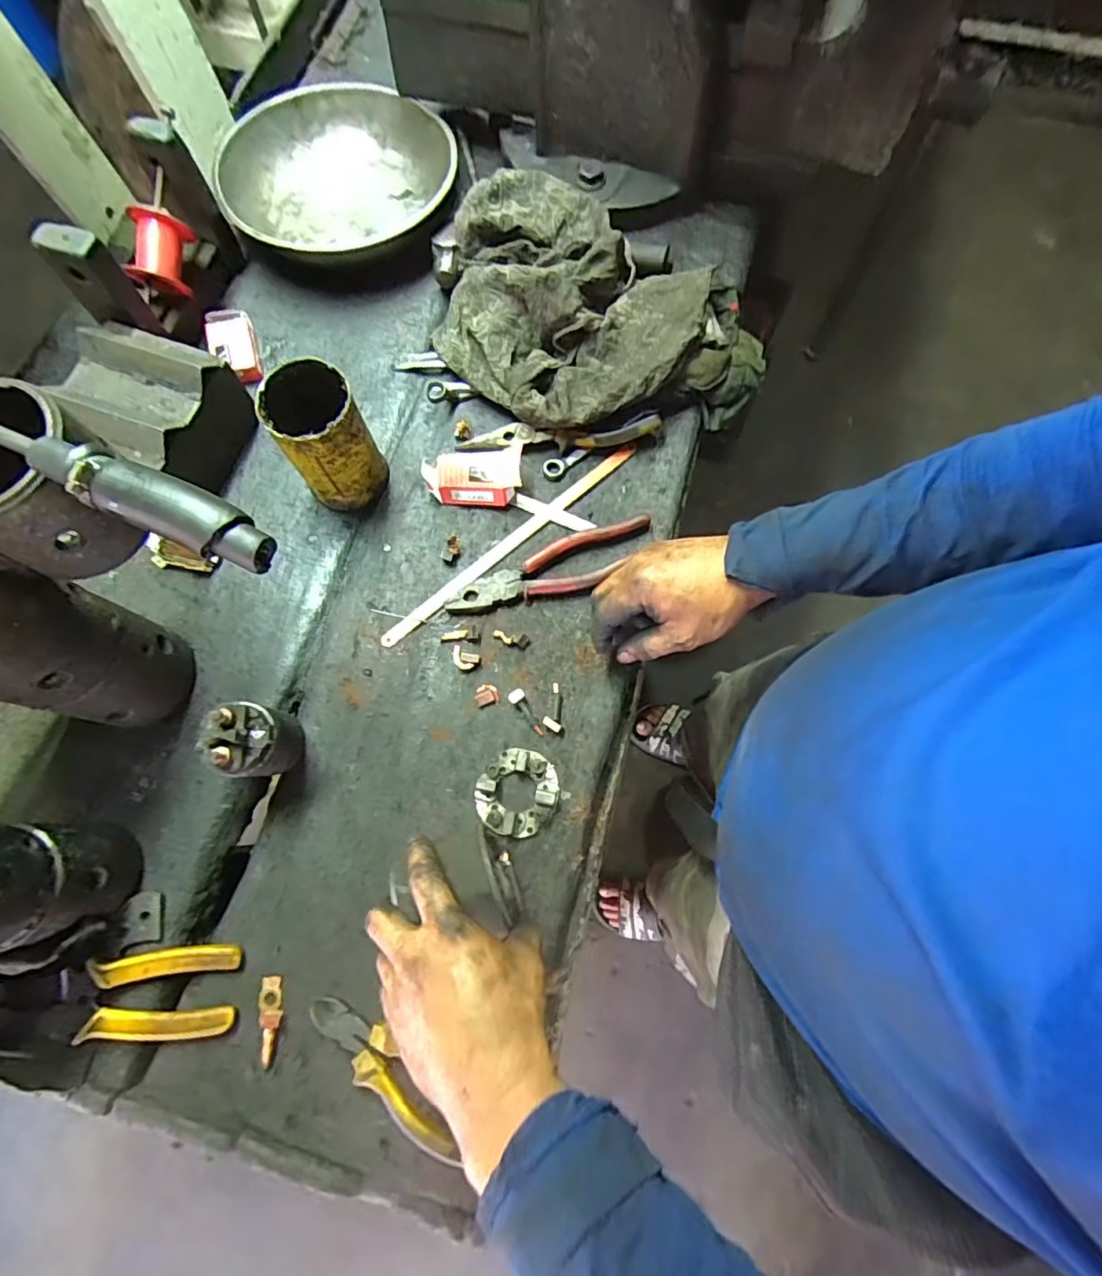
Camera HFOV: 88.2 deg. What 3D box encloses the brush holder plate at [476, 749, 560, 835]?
[{"bbox_3d":[-0.028,0.128,0.473,0.067,0.016,0.068,0,74,1],"label":"brush holder plate"}]

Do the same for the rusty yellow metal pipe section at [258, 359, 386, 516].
[{"bbox_3d":[-0.193,-0.171,0.499,0.070,0.118,0.072,0,74,1],"label":"rusty yellow metal pipe section"}]

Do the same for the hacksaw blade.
[{"bbox_3d":[-0.034,-0.092,0.532,0.298,0.007,0.016,-41,77,-10],"label":"hacksaw blade"}]

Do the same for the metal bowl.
[{"bbox_3d":[-0.224,-0.482,0.616,0.238,0.061,0.228,0,74,1],"label":"metal bowl"}]

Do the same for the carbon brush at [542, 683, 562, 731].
[{"bbox_3d":[0.002,0.059,0.492,0.015,0.009,0.042,2,74,2],"label":"carbon brush"}]

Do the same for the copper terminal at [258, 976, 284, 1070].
[{"bbox_3d":[-0.210,0.286,0.424,0.016,0.011,0.057,-10,62,-2],"label":"copper terminal"}]

